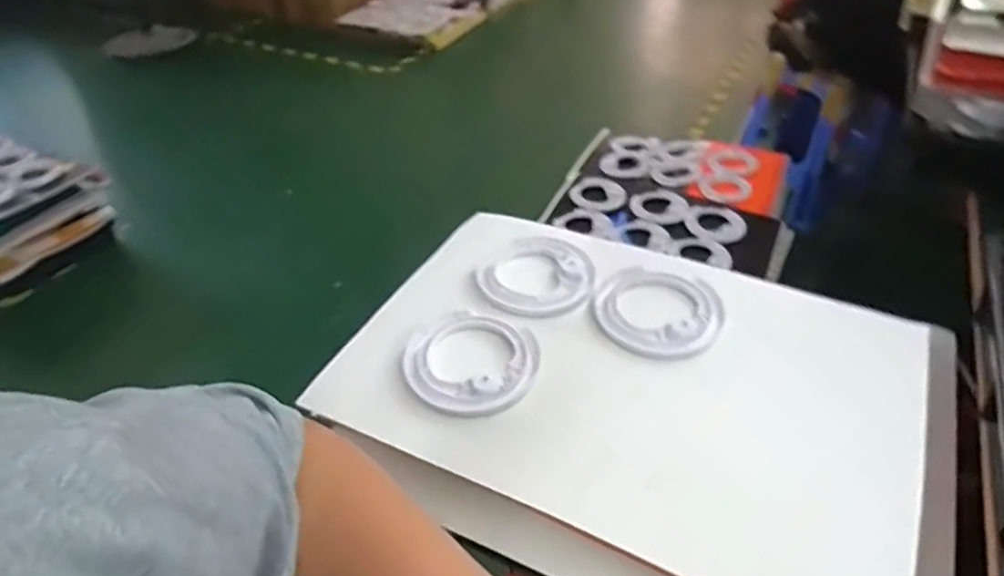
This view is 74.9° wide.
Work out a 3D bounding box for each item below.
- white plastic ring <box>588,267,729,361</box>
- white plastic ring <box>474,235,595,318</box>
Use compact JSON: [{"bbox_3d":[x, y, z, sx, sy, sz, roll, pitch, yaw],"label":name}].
[{"bbox_3d":[0.165,0.021,0.695,0.129,0.025,0.112,-1,51,8],"label":"white plastic ring"},{"bbox_3d":[0.042,-0.017,0.760,0.131,0.030,0.131,-1,40,1],"label":"white plastic ring"}]

